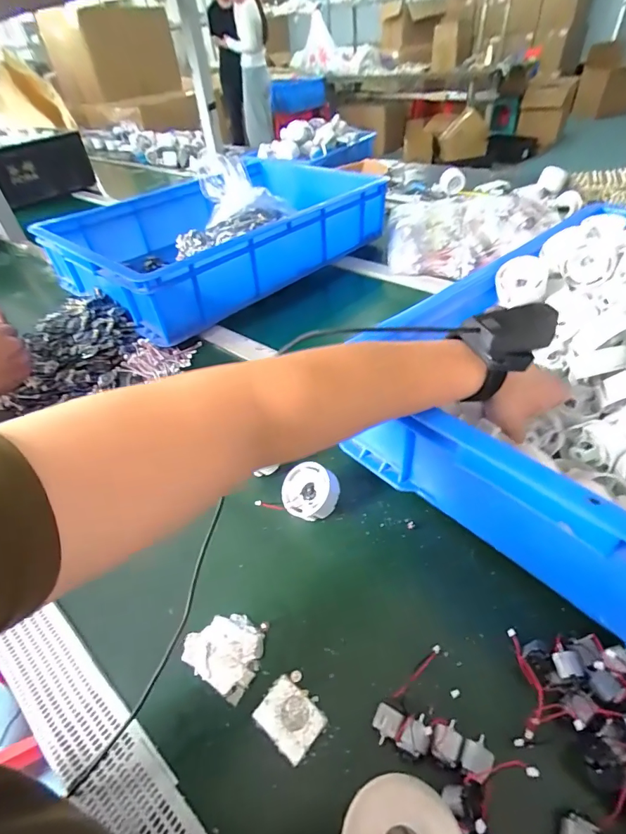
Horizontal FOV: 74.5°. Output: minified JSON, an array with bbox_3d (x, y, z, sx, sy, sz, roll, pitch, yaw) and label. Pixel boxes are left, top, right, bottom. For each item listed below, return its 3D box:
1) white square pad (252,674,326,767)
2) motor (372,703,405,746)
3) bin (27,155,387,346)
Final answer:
[{"bbox_3d":[-0.018,0.227,0.311,0.047,0.004,0.036,29,54,32],"label":"white square pad"},{"bbox_3d":[0.053,0.222,0.296,0.019,0.013,0.021,18,49,24],"label":"motor"},{"bbox_3d":[-0.192,-0.394,0.865,0.434,0.131,0.613,30,54,32],"label":"bin"}]

